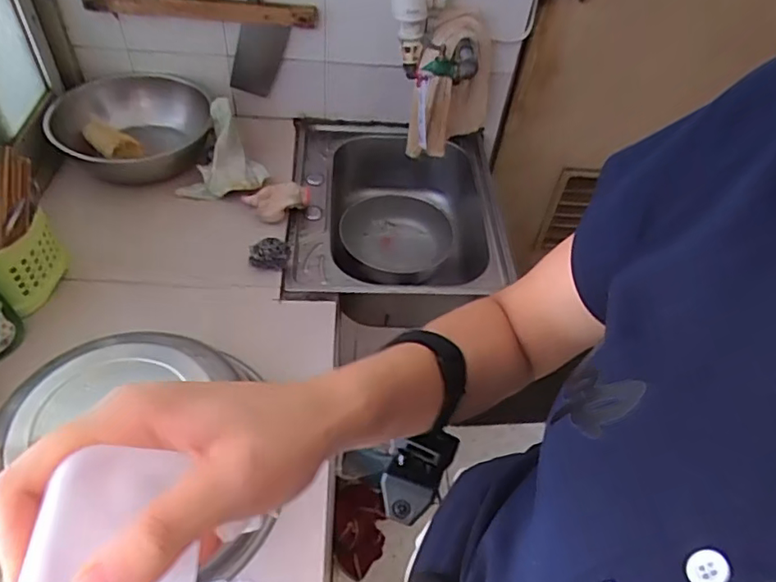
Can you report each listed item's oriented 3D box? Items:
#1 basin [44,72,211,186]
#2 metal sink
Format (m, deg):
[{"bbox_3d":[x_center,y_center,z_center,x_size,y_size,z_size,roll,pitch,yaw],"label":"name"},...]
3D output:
[{"bbox_3d":[-0.527,-0.329,1.169,0.308,0.132,0.331,3,50,-4],"label":"basin"},{"bbox_3d":[0.021,-0.125,1.171,0.423,0.177,0.465,3,50,-4],"label":"metal sink"}]

